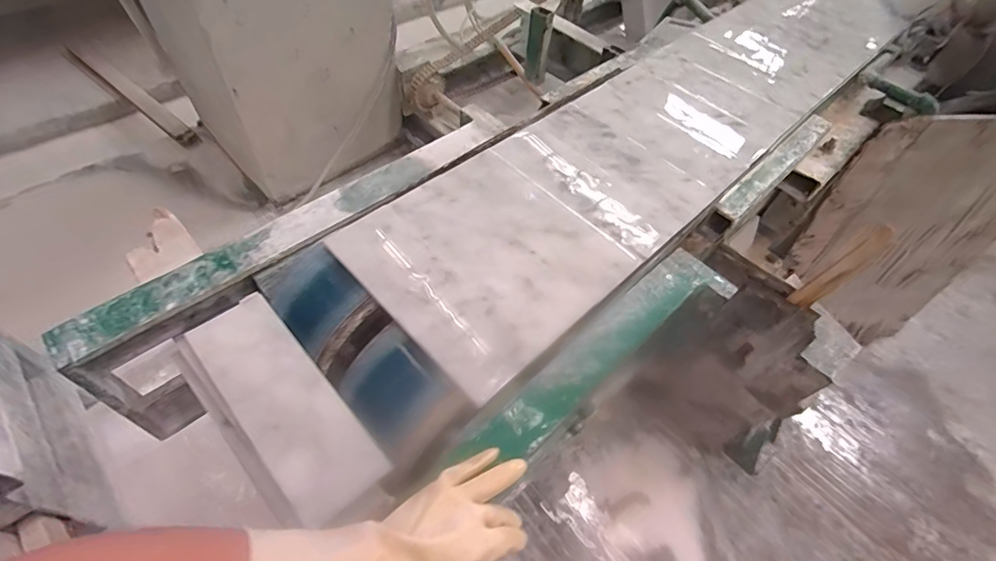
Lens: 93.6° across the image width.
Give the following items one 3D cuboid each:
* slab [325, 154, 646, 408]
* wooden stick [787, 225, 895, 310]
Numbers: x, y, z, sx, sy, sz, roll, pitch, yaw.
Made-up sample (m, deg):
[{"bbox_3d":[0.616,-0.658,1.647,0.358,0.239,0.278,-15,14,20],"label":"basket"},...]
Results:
[{"bbox_3d":[-0.018,-0.035,0.632,0.296,0.015,0.304,-37,69,-25],"label":"slab"},{"bbox_3d":[0.534,-0.014,0.733,0.020,0.192,0.034,-19,62,-23],"label":"wooden stick"}]

